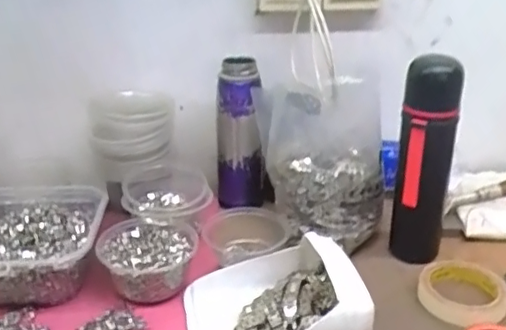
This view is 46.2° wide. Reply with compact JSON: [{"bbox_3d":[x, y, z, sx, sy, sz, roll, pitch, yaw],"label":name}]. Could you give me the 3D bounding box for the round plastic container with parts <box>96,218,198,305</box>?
[{"bbox_3d":[-0.123,0.111,0.702,0.107,0.059,0.114,0,25,0],"label":"round plastic container with parts"}]

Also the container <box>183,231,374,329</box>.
[{"bbox_3d":[0.018,0.145,0.622,0.169,0.094,0.163,-6,25,-12],"label":"container"}]

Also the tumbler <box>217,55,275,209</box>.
[{"bbox_3d":[-0.012,-0.041,0.854,0.077,0.210,0.067,-3,25,-5],"label":"tumbler"}]

